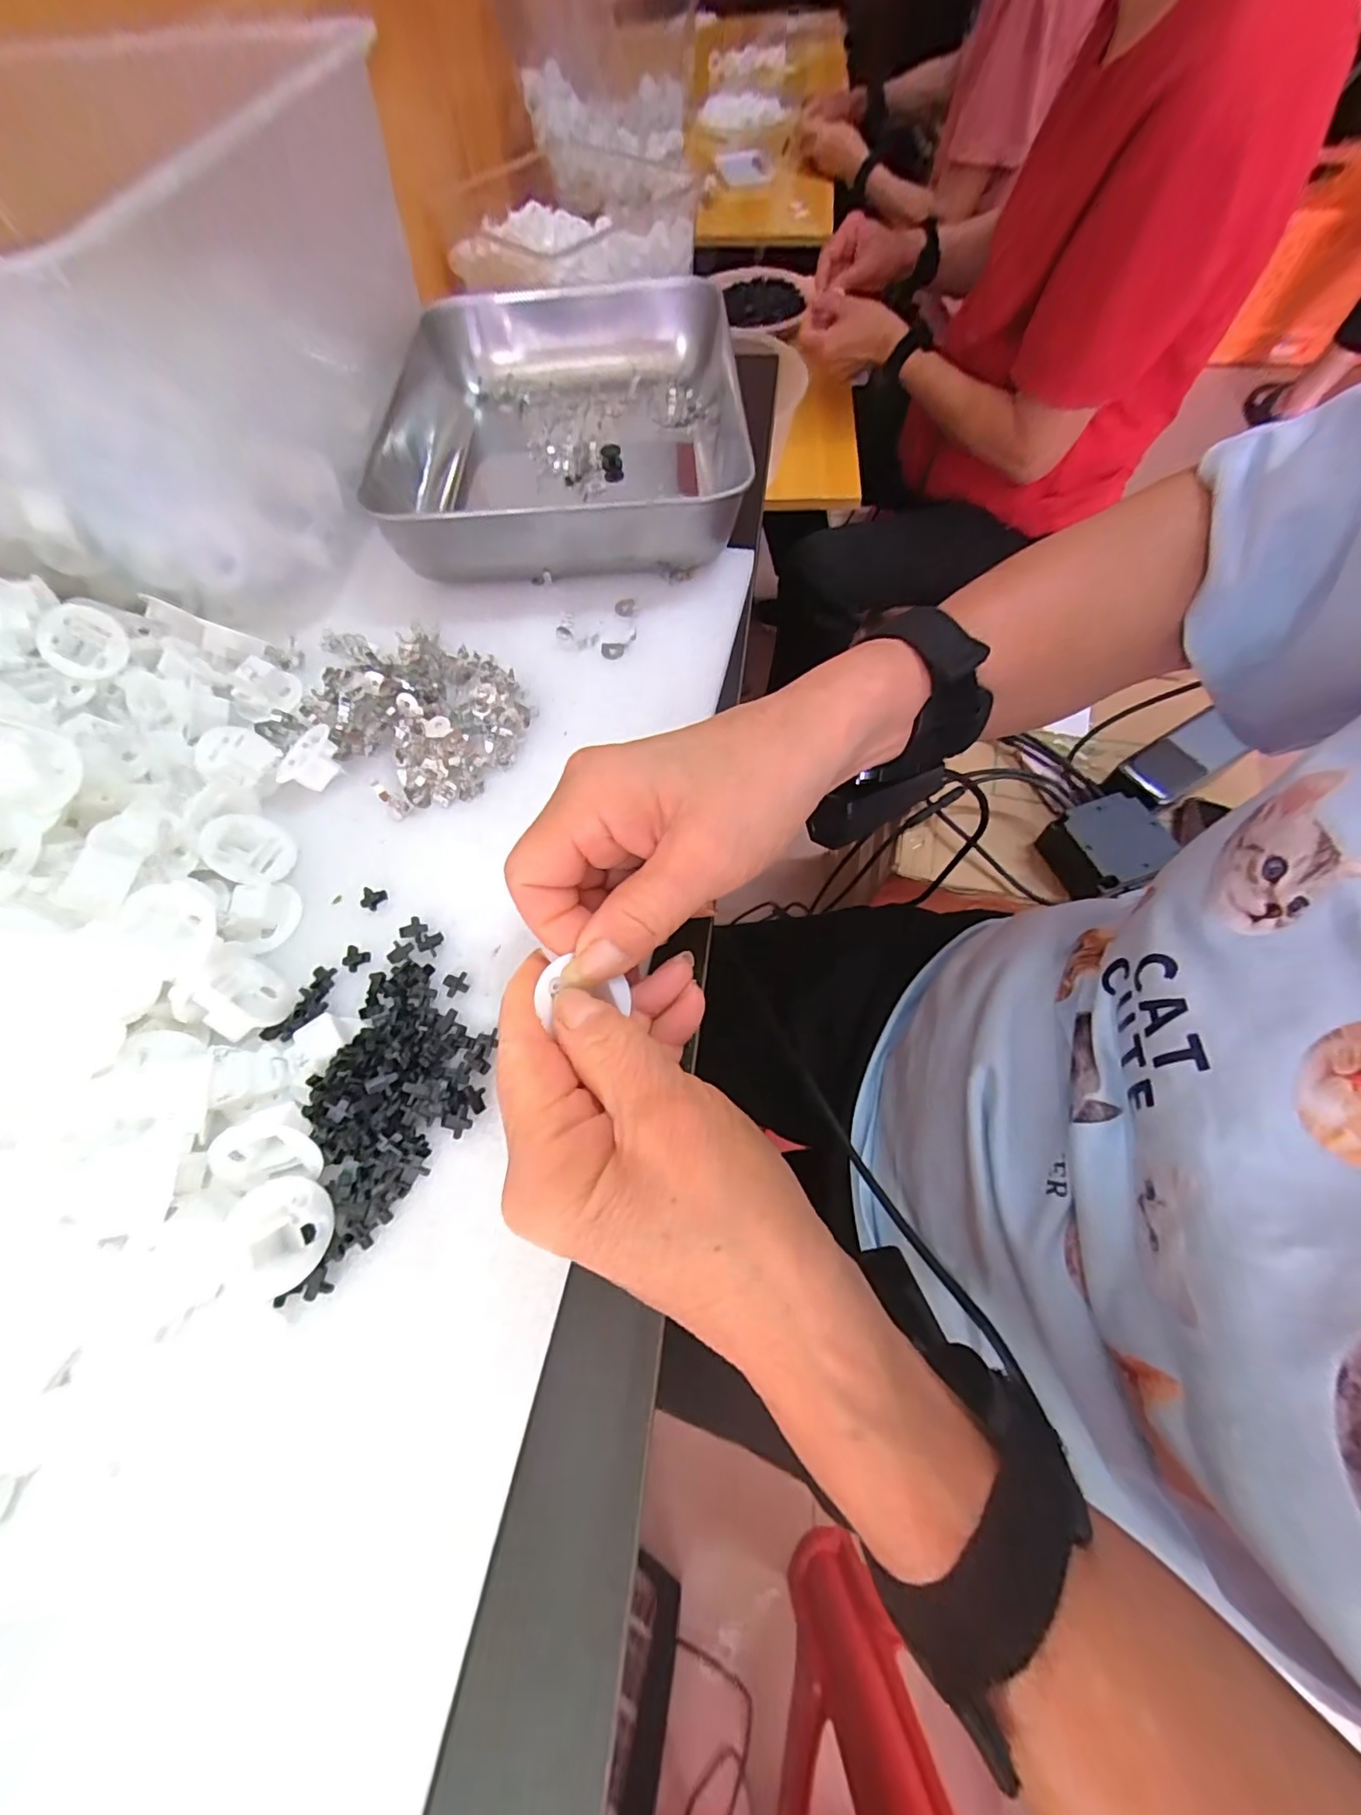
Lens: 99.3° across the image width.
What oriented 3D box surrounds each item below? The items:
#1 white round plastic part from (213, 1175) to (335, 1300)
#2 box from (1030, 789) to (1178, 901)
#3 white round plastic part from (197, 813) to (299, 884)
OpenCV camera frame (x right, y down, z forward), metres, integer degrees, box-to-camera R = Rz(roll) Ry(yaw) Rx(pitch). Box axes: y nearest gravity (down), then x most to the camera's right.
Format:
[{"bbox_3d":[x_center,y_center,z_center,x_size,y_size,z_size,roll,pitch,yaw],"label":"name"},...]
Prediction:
[{"bbox_3d":[-0.132,0.107,0.188,0.030,0.008,0.035,16,68,9],"label":"white round plastic part"},{"bbox_3d":[0.379,-0.050,0.516,0.078,0.052,0.083,-20,67,-7],"label":"box"},{"bbox_3d":[-0.183,-0.025,0.246,0.032,0.006,0.032,31,43,-35],"label":"white round plastic part"}]

